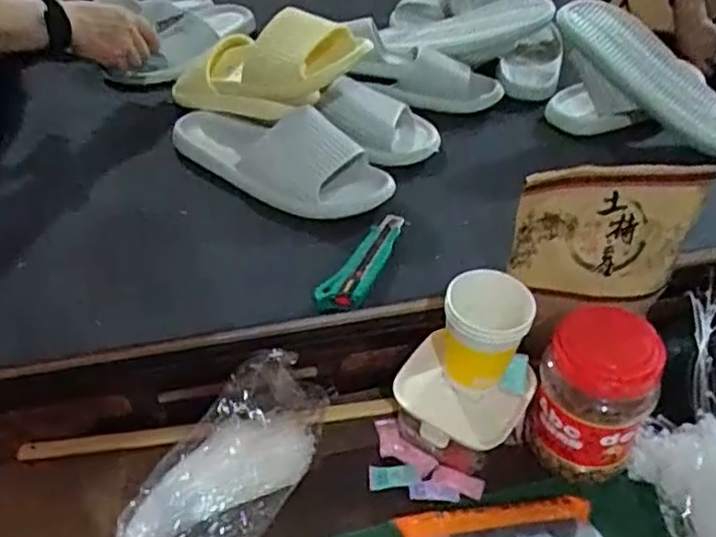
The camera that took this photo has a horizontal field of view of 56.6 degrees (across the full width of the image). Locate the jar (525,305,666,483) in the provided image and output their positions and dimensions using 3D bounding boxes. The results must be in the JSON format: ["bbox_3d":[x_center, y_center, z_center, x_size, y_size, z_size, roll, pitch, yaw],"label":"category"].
[{"bbox_3d":[0.204,0.110,0.580,0.089,0.136,0.081,2,38,-1],"label":"jar"}]

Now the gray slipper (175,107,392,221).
[{"bbox_3d":[-0.097,-0.142,0.768,0.298,0.068,0.102,21,44,21],"label":"gray slipper"}]

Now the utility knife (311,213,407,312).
[{"bbox_3d":[0.007,-0.005,0.652,0.035,0.021,0.146,19,44,19],"label":"utility knife"}]

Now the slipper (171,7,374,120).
[{"bbox_3d":[-0.116,-0.243,0.803,0.280,0.096,0.105,2,32,37],"label":"slipper"}]

